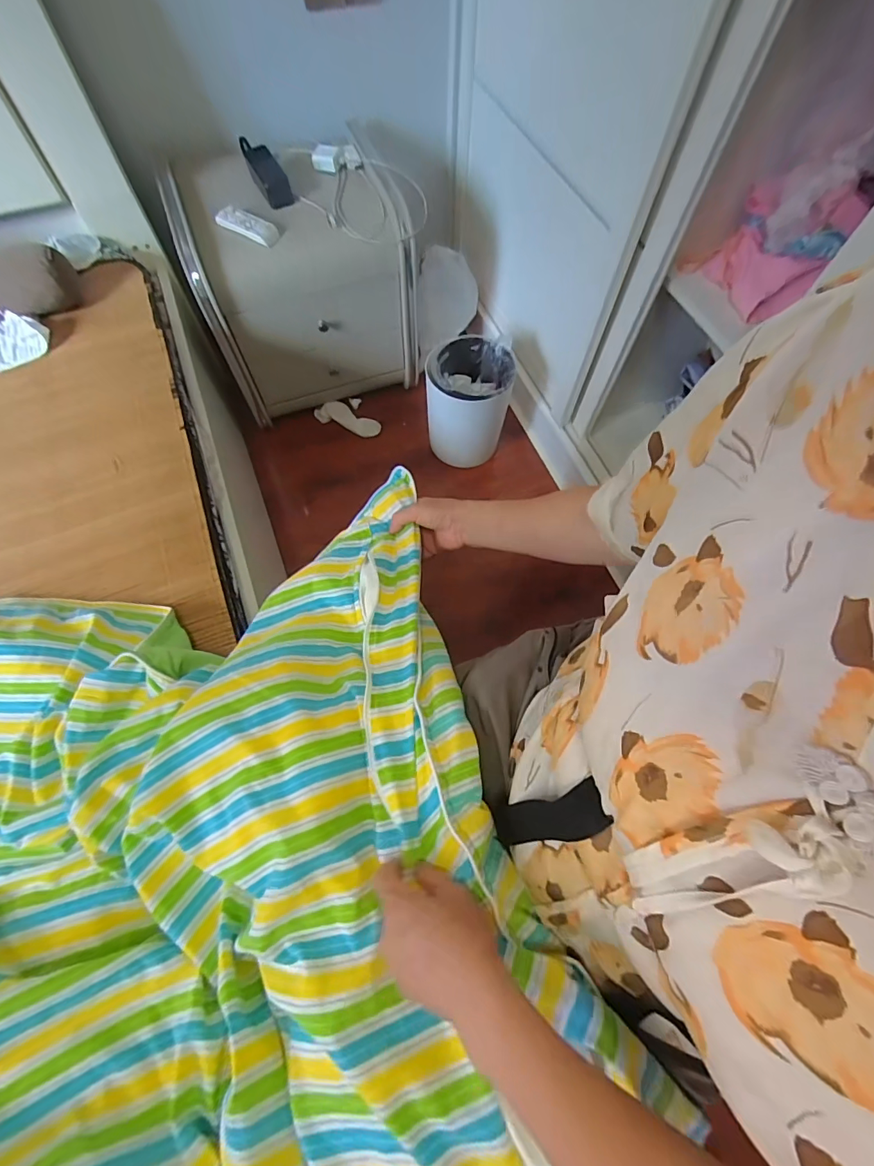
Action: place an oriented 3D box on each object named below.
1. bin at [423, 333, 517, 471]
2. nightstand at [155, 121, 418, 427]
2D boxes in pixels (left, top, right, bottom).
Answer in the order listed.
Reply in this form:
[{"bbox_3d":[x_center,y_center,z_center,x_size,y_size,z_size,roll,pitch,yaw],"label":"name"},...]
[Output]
[{"bbox_3d":[0.080,-0.461,1.169,0.189,0.263,0.182,13,68,4],"label":"bin"},{"bbox_3d":[-0.332,-0.761,1.153,0.492,0.411,0.359,-20,69,-9],"label":"nightstand"}]

